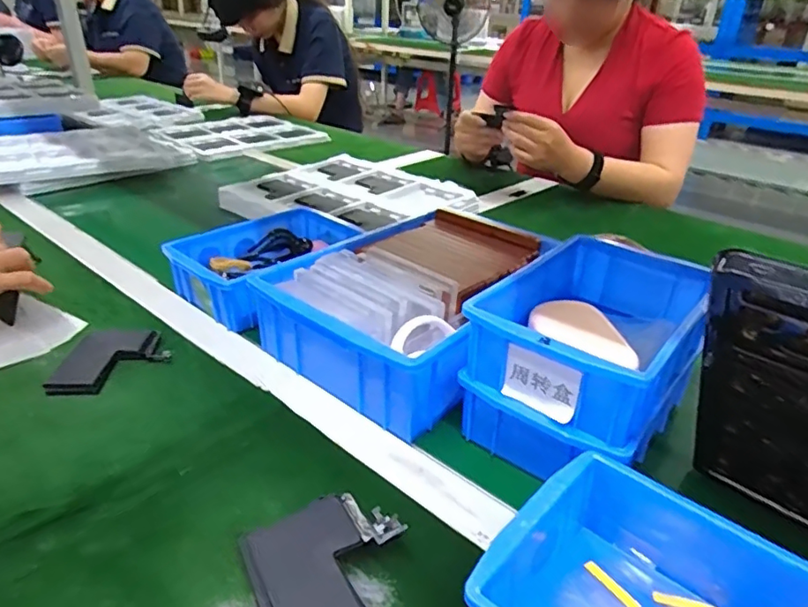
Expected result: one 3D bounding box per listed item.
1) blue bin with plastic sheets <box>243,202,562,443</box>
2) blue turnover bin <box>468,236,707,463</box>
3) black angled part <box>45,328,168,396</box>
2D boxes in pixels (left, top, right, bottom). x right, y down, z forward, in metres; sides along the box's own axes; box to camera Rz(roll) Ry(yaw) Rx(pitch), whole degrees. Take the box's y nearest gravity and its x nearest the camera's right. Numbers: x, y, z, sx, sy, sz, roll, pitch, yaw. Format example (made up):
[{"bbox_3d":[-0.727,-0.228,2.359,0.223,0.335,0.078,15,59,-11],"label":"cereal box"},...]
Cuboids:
[{"bbox_3d":[0.013,0.005,0.562,0.222,0.095,0.269,24,35,36],"label":"blue bin with plastic sheets"},{"bbox_3d":[0.150,0.015,0.435,0.128,0.057,0.198,24,36,34],"label":"blue turnover bin"},{"bbox_3d":[-0.268,0.051,0.518,0.084,0.016,0.089,2,29,-1],"label":"black angled part"}]

